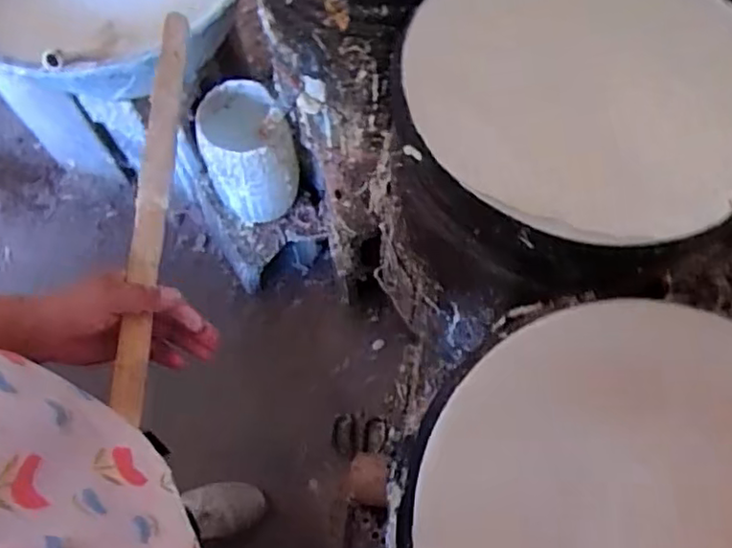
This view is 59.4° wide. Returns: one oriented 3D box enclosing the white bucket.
[{"bbox_3d":[-0.232,-0.234,1.263,0.162,0.235,0.173,0,68,0],"label":"white bucket"}]

